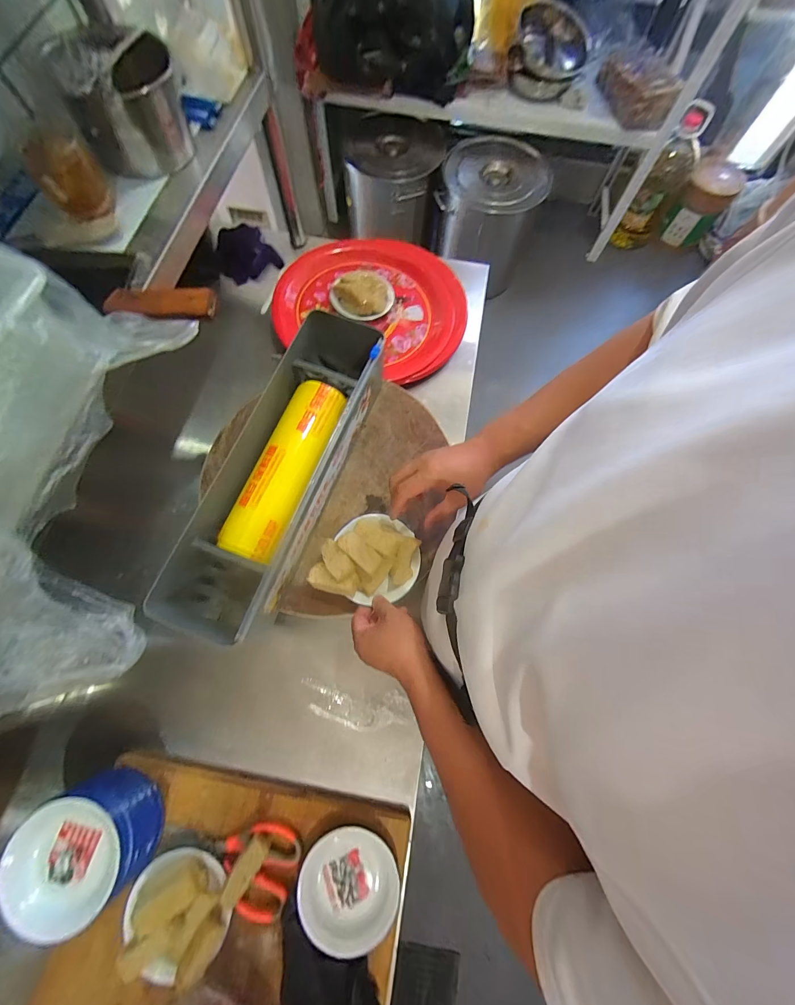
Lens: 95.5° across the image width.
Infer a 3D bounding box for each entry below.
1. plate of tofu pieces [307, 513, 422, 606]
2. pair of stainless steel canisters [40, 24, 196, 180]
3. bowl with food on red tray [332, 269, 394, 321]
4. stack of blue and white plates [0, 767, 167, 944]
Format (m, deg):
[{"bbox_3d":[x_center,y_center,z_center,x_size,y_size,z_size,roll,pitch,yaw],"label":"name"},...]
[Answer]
[{"bbox_3d":[-0.038,0.077,0.518,0.137,0.052,0.129,1,73,-2],"label":"plate of tofu pieces"},{"bbox_3d":[-0.344,-0.506,0.464,0.134,0.099,0.119,-32,77,-11],"label":"pair of stainless steel canisters"},{"bbox_3d":[-0.074,-0.452,0.767,0.129,0.056,0.132,1,73,-2],"label":"bowl with food on red tray"},{"bbox_3d":[-0.394,0.440,0.468,0.124,0.122,0.137,-38,78,-12],"label":"stack of blue and white plates"}]

